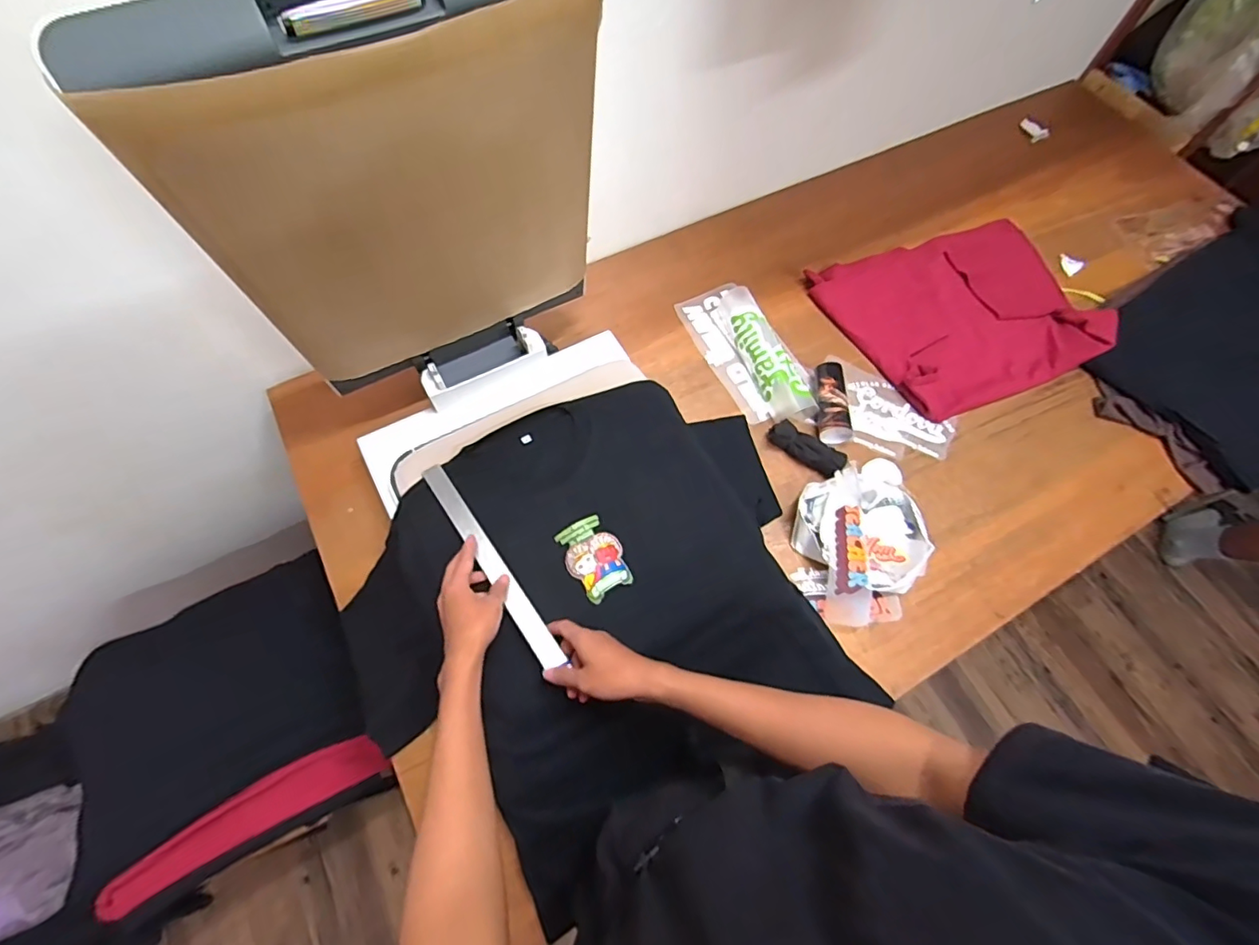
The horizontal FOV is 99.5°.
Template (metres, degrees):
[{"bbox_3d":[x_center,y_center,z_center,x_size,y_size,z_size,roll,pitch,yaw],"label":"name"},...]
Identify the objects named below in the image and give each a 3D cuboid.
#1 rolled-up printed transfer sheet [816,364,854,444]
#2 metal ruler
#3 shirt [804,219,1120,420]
[{"bbox_3d":[0.344,-0.120,0.904,0.052,0.048,0.143,4,66,-2],"label":"rolled-up printed transfer sheet"},{"bbox_3d":[-0.176,0.110,0.672,0.030,0.007,0.312,-37,69,-6],"label":"metal ruler"},{"bbox_3d":[0.630,-0.306,0.999,0.481,0.032,0.354,-20,69,-12],"label":"shirt"}]

